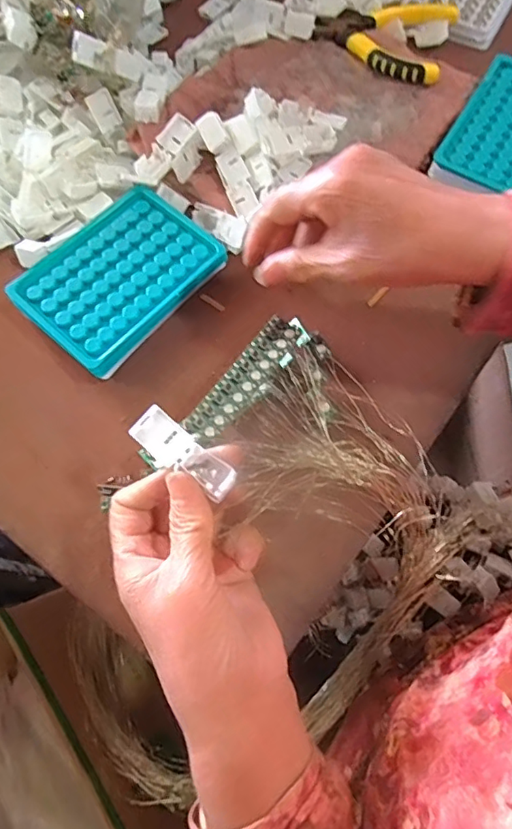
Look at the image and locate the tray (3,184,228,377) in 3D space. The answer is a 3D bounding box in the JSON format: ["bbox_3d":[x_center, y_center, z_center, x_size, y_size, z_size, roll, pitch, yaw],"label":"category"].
[{"bbox_3d":[-0.100,-0.103,0.386,0.099,0.010,0.131,41,76,14],"label":"tray"}]

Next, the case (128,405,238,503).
[{"bbox_3d":[-0.035,0.019,0.256,0.057,0.004,0.021,35,73,15],"label":"case"}]

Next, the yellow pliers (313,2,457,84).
[{"bbox_3d":[0.113,-0.343,0.473,0.116,0.015,0.096,17,72,7],"label":"yellow pliers"}]

